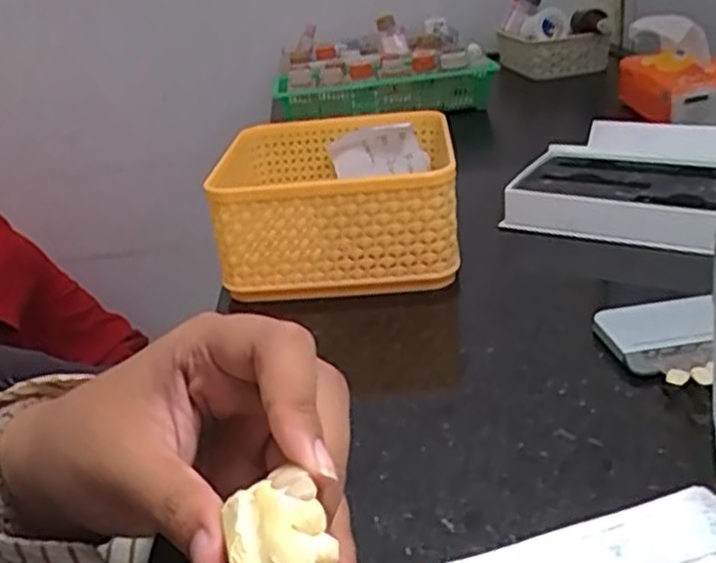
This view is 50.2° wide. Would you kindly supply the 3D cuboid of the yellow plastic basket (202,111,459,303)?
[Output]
[{"bbox_3d":[-0.010,-0.046,0.452,0.127,0.069,0.134,-3,26,6],"label":"yellow plastic basket"}]

